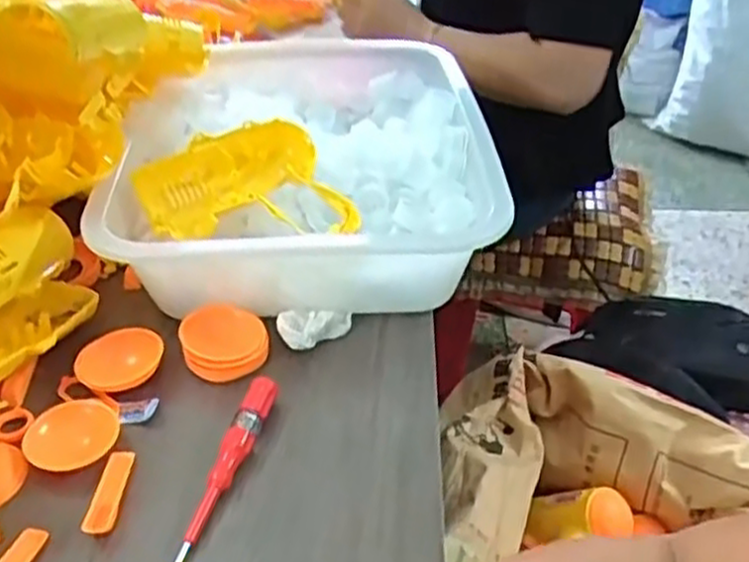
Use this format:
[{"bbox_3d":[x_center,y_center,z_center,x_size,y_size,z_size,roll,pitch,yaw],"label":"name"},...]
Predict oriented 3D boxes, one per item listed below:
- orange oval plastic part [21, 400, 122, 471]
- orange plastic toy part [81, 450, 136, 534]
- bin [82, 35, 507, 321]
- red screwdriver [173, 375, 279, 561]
[{"bbox_3d":[-0.185,0.096,0.473,0.056,0.016,0.045,-19,42,-23],"label":"orange oval plastic part"},{"bbox_3d":[-0.155,0.123,0.451,0.017,0.006,0.059,0,37,0],"label":"orange plastic toy part"},{"bbox_3d":[-0.055,-0.116,0.685,0.284,0.109,0.404,-1,37,-2],"label":"bin"},{"bbox_3d":[-0.092,0.115,0.451,0.016,0.022,0.150,11,39,14],"label":"red screwdriver"}]

